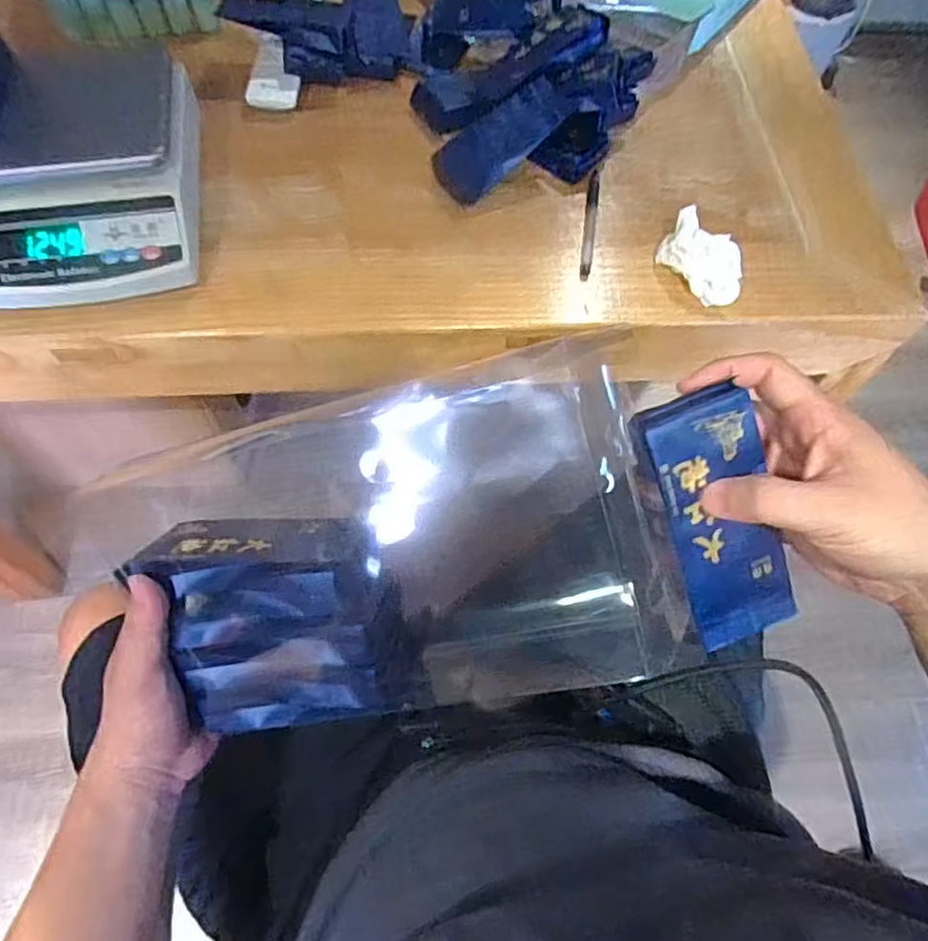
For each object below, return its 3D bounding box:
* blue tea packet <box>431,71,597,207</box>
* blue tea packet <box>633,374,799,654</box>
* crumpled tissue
[{"bbox_3d":[0.038,-0.318,0.637,0.150,0.022,0.068,-39,70,0],"label":"blue tea packet"},{"bbox_3d":[0.131,0.026,0.347,0.057,0.009,0.135,-24,107,-6],"label":"blue tea packet"},{"bbox_3d":[0.214,-0.186,0.599,0.046,0.045,0.080,-39,71,-20],"label":"crumpled tissue"}]

